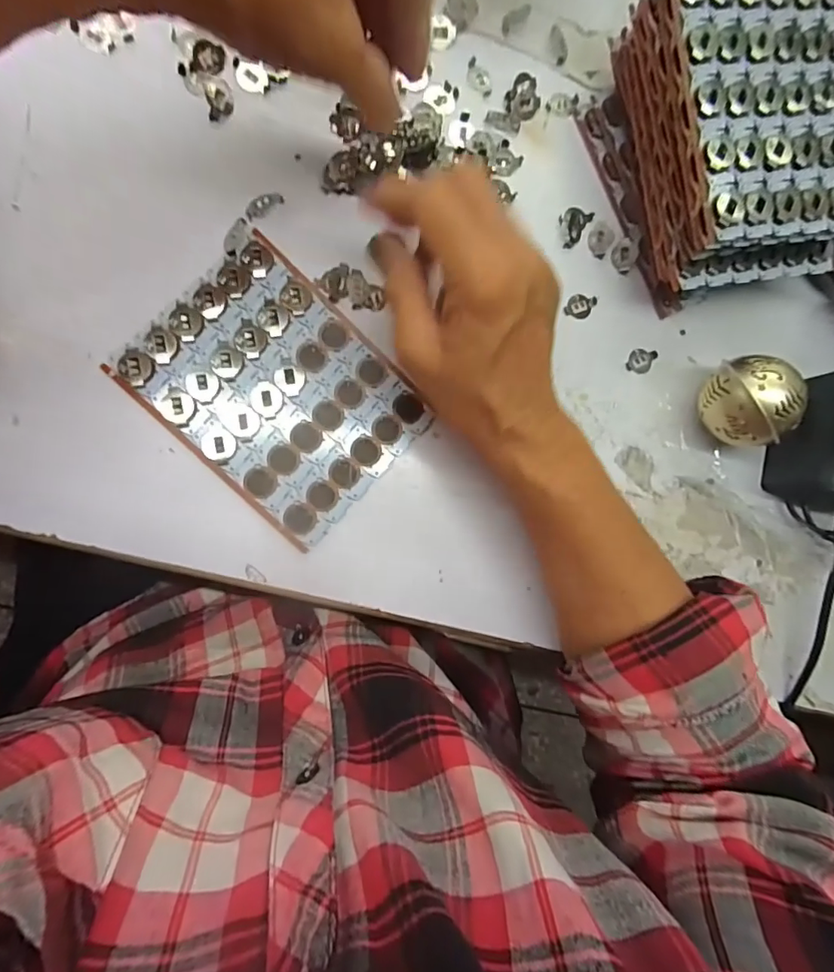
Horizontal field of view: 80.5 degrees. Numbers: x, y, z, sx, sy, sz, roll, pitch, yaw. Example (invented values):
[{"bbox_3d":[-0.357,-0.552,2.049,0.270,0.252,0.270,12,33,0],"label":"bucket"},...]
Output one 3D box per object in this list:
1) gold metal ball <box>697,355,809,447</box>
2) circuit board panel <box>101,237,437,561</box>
[{"bbox_3d":[0.201,-0.051,0.307,0.042,0.056,0.053,-15,92,-10],"label":"gold metal ball"},{"bbox_3d":[-0.077,-0.054,0.283,0.143,0.006,0.116,45,82,-6],"label":"circuit board panel"}]

